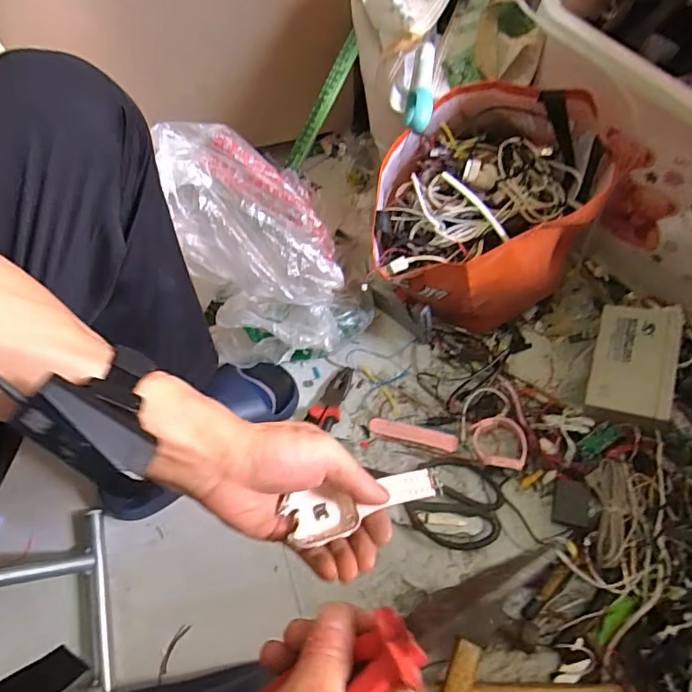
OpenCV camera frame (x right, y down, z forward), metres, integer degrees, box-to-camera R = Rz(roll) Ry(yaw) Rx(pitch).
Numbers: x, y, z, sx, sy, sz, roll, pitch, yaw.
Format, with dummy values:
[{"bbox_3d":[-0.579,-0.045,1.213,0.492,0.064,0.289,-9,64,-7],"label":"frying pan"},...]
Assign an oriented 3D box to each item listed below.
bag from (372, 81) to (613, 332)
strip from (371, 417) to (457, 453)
[{"bbox_3d":[0.165,-0.158,0.655,0.247,0.210,0.219,3,68,2],"label":"bag"},{"bbox_3d":[0.089,0.117,0.694,0.117,0.006,0.024,13,74,4],"label":"strip"}]

